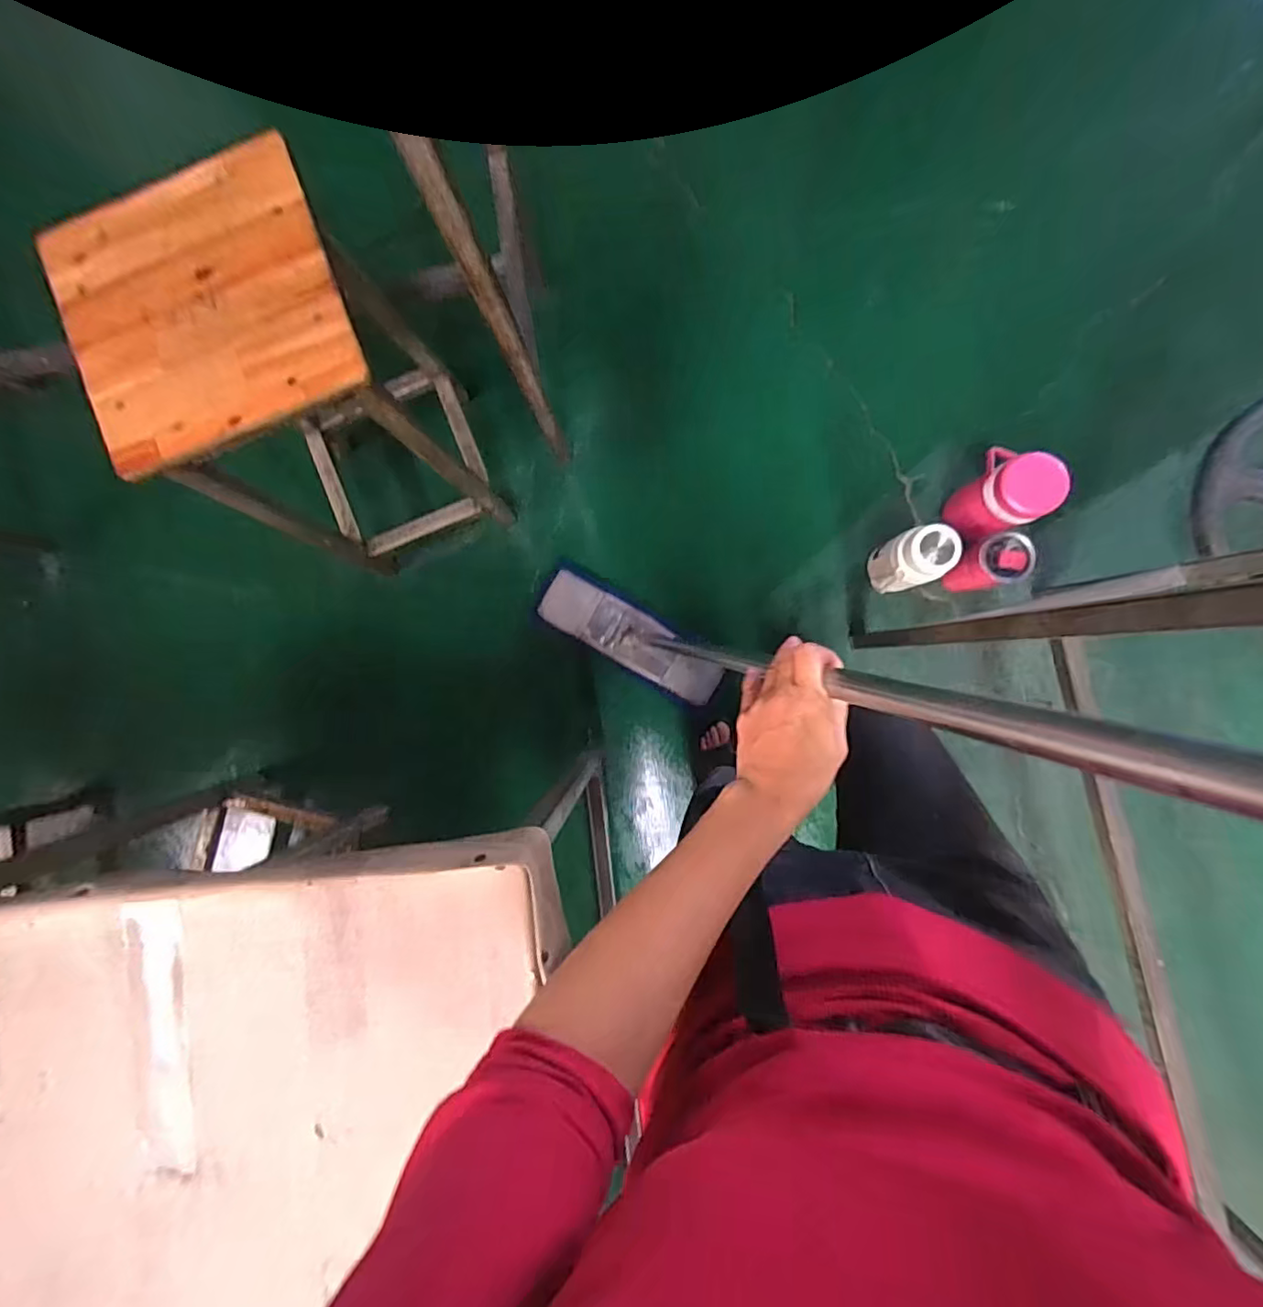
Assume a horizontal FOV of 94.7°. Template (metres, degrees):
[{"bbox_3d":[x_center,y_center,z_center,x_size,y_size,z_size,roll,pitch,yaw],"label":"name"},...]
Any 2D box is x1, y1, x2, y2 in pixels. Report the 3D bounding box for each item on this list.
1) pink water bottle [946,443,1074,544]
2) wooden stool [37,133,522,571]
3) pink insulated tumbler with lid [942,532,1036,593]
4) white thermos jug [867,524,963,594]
[{"bbox_3d":[0.670,-0.299,1.066,0.113,0.193,0.144,-23,88,3],"label":"pink water bottle"},{"bbox_3d":[-0.446,-0.374,0.881,0.332,0.535,0.329,-22,88,3],"label":"wooden stool"},{"bbox_3d":[0.665,-0.171,1.095,0.098,0.148,0.094,0,89,3],"label":"pink insulated tumbler with lid"},{"bbox_3d":[0.520,-0.174,1.091,0.100,0.192,0.098,0,89,3],"label":"white thermos jug"}]

